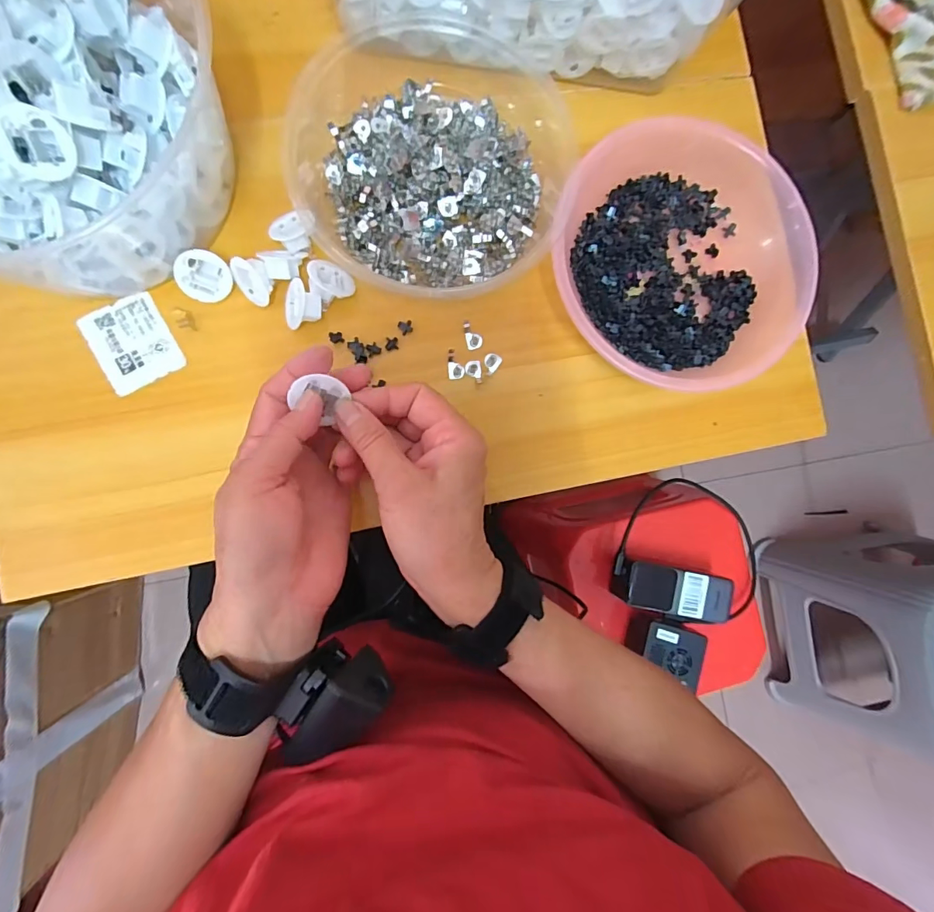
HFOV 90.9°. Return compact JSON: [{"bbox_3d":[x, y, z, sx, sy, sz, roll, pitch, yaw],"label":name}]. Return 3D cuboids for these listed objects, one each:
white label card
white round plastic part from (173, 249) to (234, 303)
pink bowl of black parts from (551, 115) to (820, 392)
[{"bbox_3d":[-0.223,-0.076,0.307,0.048,0.004,0.058,-30,92,-7],"label":"white label card"},{"bbox_3d":[-0.174,-0.119,0.304,0.032,0.011,0.033,-46,131,2],"label":"white round plastic part"},{"bbox_3d":[0.158,-0.144,0.337,0.185,0.044,0.188,0,88,-7],"label":"pink bowl of black parts"}]

